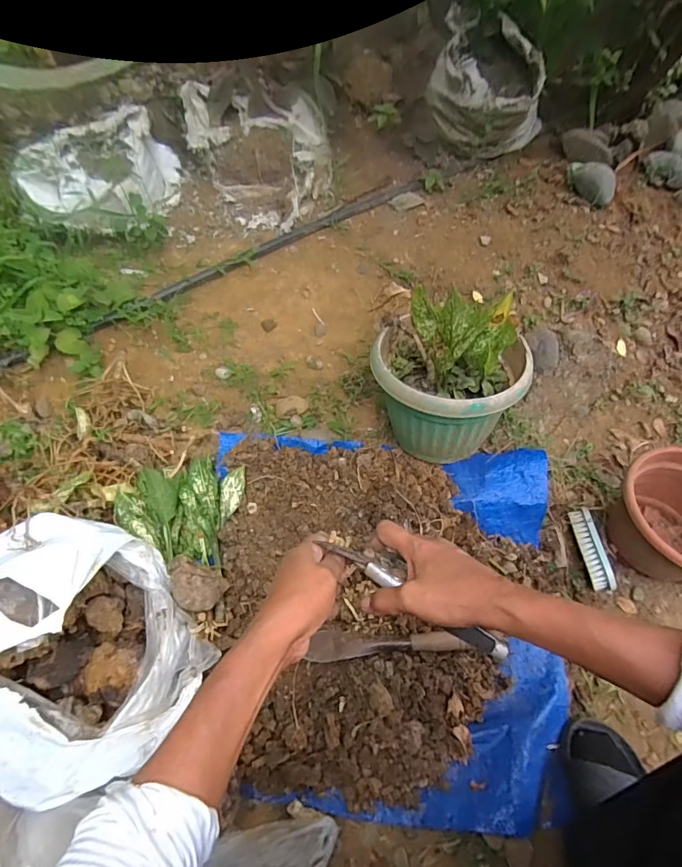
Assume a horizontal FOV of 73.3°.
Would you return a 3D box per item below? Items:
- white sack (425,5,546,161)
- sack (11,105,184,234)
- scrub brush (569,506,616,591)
[{"bbox_3d":[0.318,-0.751,1.061,0.250,0.226,0.195,26,60,18],"label":"white sack"},{"bbox_3d":[-0.500,-0.544,0.978,0.311,0.131,0.294,-18,57,-11],"label":"sack"},{"bbox_3d":[0.393,0.179,0.721,0.029,0.037,0.127,-4,55,-2],"label":"scrub brush"}]

